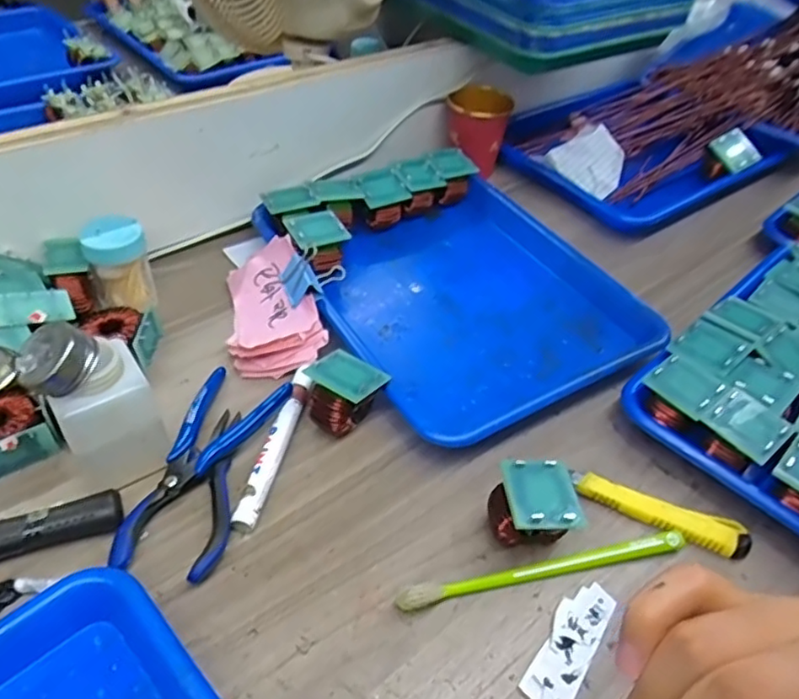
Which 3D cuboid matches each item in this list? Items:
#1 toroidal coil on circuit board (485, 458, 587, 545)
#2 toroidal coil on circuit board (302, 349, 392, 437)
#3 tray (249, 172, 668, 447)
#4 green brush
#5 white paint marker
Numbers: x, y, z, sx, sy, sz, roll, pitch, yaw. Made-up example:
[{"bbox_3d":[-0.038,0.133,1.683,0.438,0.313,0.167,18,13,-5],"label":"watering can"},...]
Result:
[{"bbox_3d":[0.080,0.102,0.382,0.049,0.048,0.050,0,45,-7],"label":"toroidal coil on circuit board"},{"bbox_3d":[-0.043,0.029,0.440,0.055,0.043,0.052,30,49,22],"label":"toroidal coil on circuit board"},{"bbox_3d":[0.055,-0.051,0.546,0.245,0.030,0.277,-20,50,-25],"label":"tray"},{"bbox_3d":[0.089,0.133,0.375,0.184,0.014,0.012,-7,46,-14],"label":"green brush"},{"bbox_3d":[-0.083,0.063,0.427,0.015,0.011,0.130,12,45,5],"label":"white paint marker"}]

